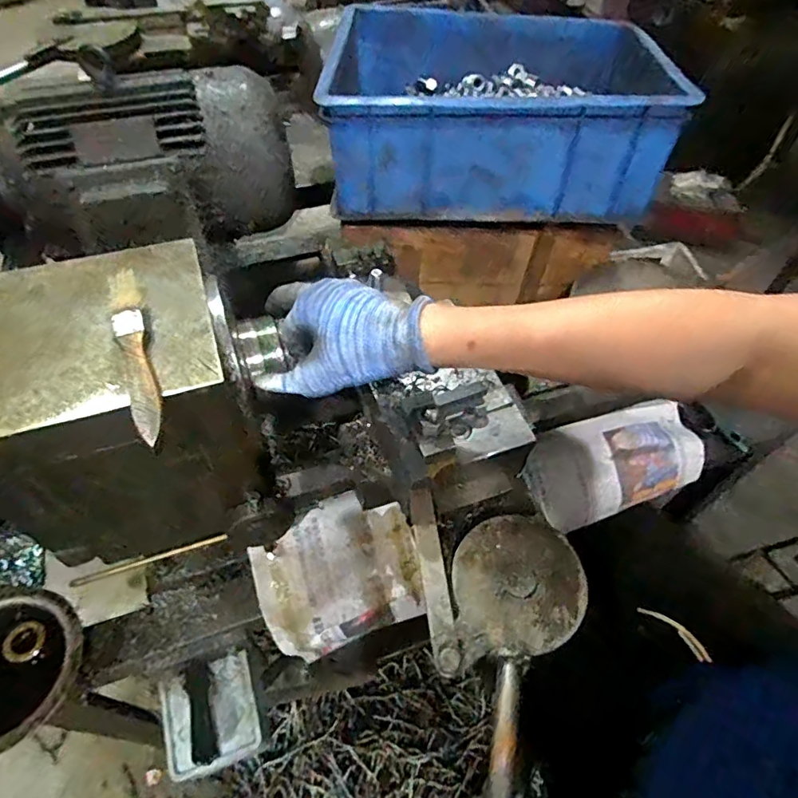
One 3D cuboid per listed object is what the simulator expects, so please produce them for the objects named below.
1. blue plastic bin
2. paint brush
[{"bbox_3d":[0.118,-0.375,0.669,0.399,0.135,0.307,4,53,1],"label":"blue plastic bin"},{"bbox_3d":[-0.171,-0.034,0.339,0.019,0.009,0.147,-18,56,-15],"label":"paint brush"}]

